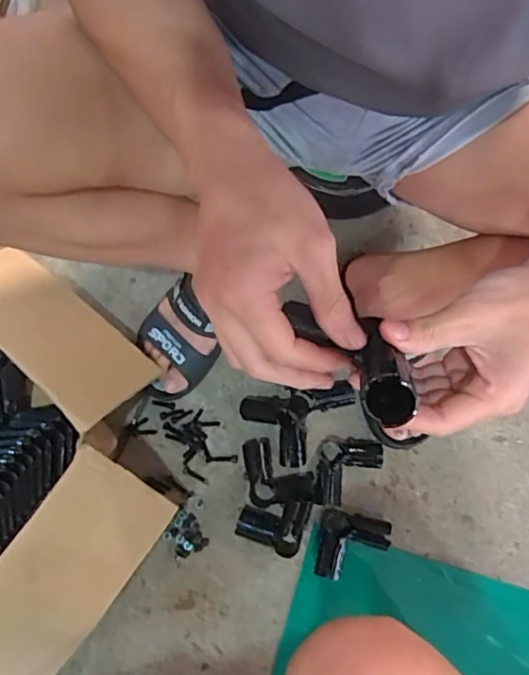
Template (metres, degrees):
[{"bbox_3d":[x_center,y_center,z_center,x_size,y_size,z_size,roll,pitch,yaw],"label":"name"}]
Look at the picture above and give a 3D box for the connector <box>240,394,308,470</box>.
[{"bbox_3d":[0.011,0.116,0.723,0.086,0.039,0.089,6,79,1],"label":"connector"}]

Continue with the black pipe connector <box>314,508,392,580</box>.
[{"bbox_3d":[0.108,0.258,0.701,0.083,0.034,0.078,14,80,2],"label":"black pipe connector"}]

